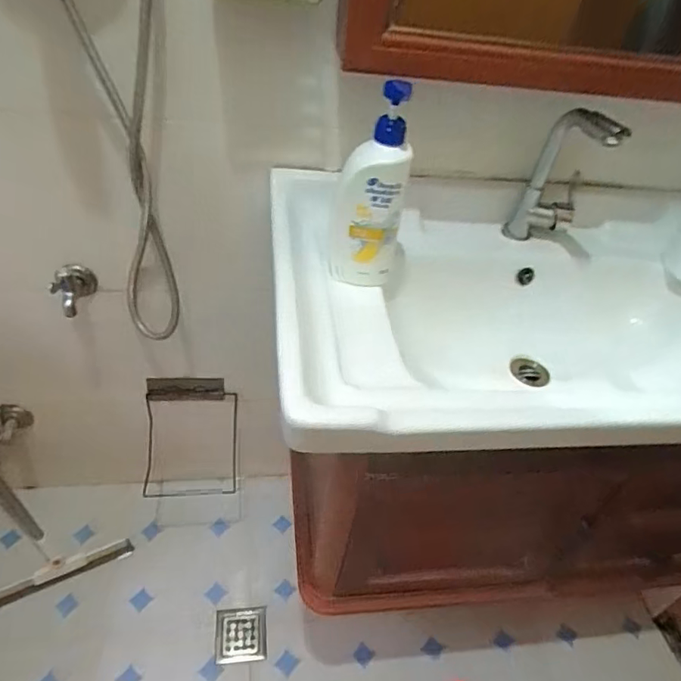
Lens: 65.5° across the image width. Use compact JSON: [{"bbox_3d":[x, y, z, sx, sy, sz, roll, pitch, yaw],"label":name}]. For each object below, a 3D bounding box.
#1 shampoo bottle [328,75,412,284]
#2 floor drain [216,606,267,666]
[{"bbox_3d":[0.035,-0.179,0.646,0.087,0.235,0.052,7,41,0],"label":"shampoo bottle"},{"bbox_3d":[-0.203,0.602,1.083,0.104,0.014,0.100,0,41,-8],"label":"floor drain"}]

